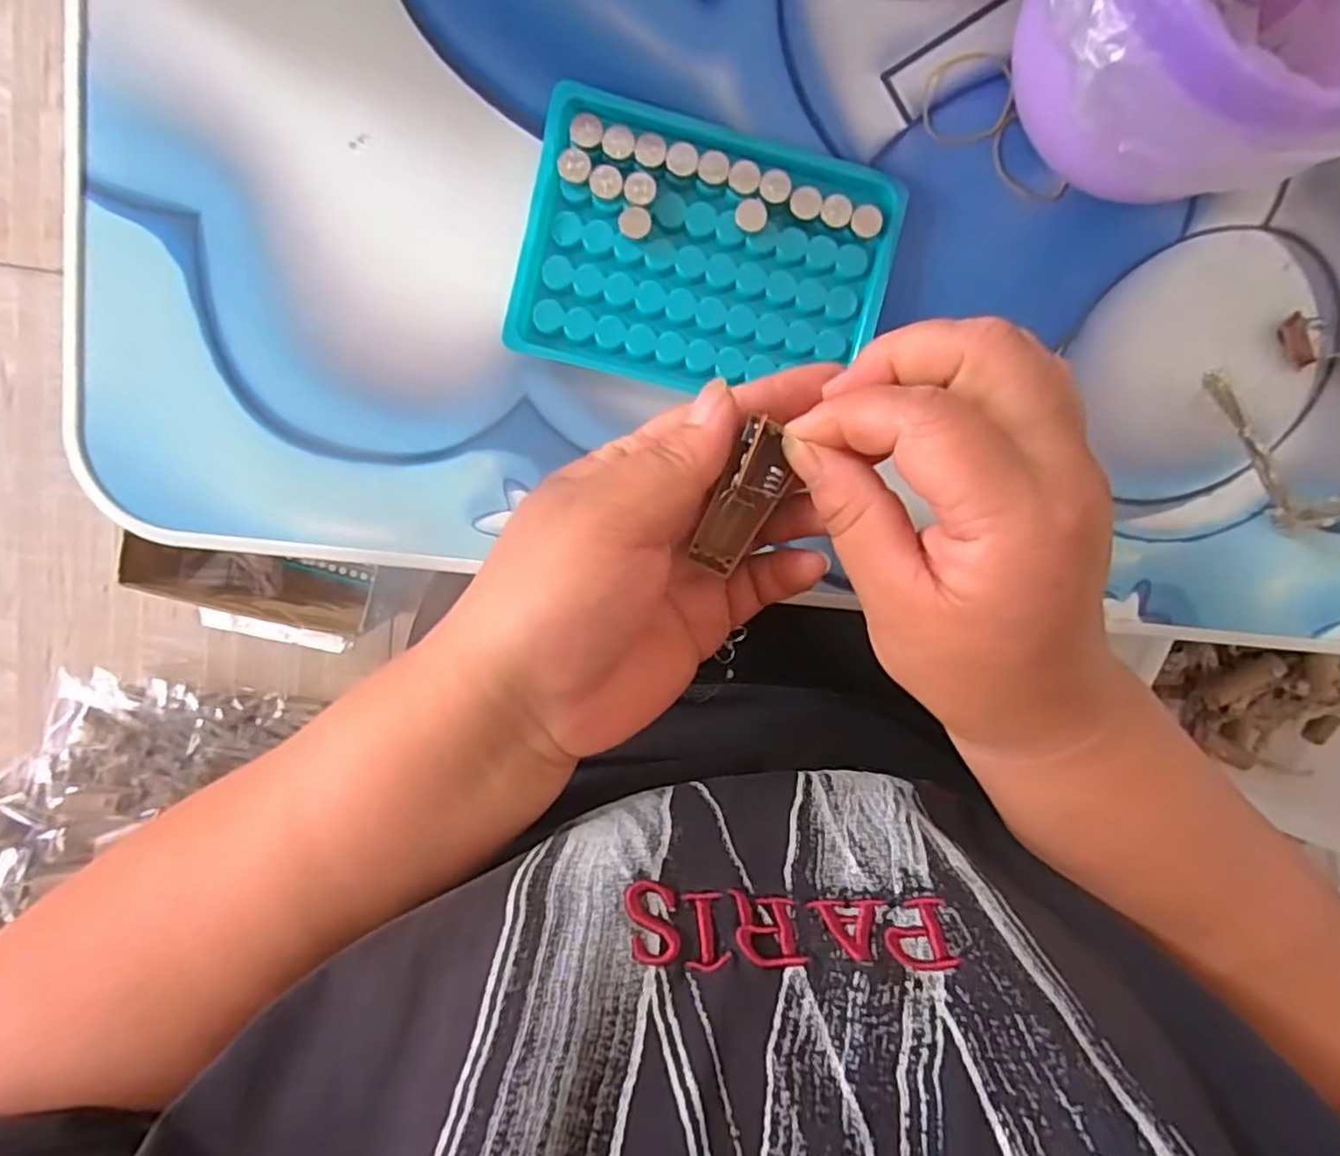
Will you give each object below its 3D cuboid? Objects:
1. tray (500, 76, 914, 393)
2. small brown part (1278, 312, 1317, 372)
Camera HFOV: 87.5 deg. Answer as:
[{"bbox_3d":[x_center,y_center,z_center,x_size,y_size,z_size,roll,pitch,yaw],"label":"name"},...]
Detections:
[{"bbox_3d":[0.014,-0.117,0.257,0.130,0.012,0.092,11,95,-4],"label":"tray"},{"bbox_3d":[0.246,-0.092,0.275,0.008,0.006,0.022,-29,96,0],"label":"small brown part"}]

